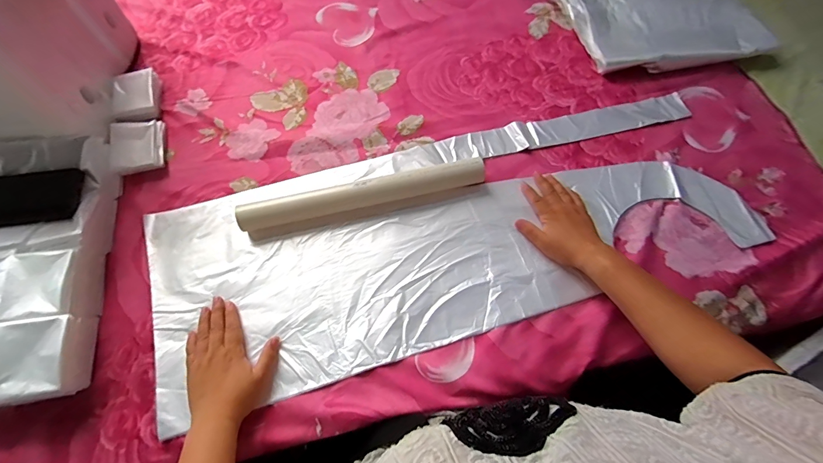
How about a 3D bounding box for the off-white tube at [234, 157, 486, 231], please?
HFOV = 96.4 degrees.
[{"bbox_3d":[-0.067,-0.054,0.536,0.352,0.039,0.032,-13,66,-6],"label":"off-white tube"}]

